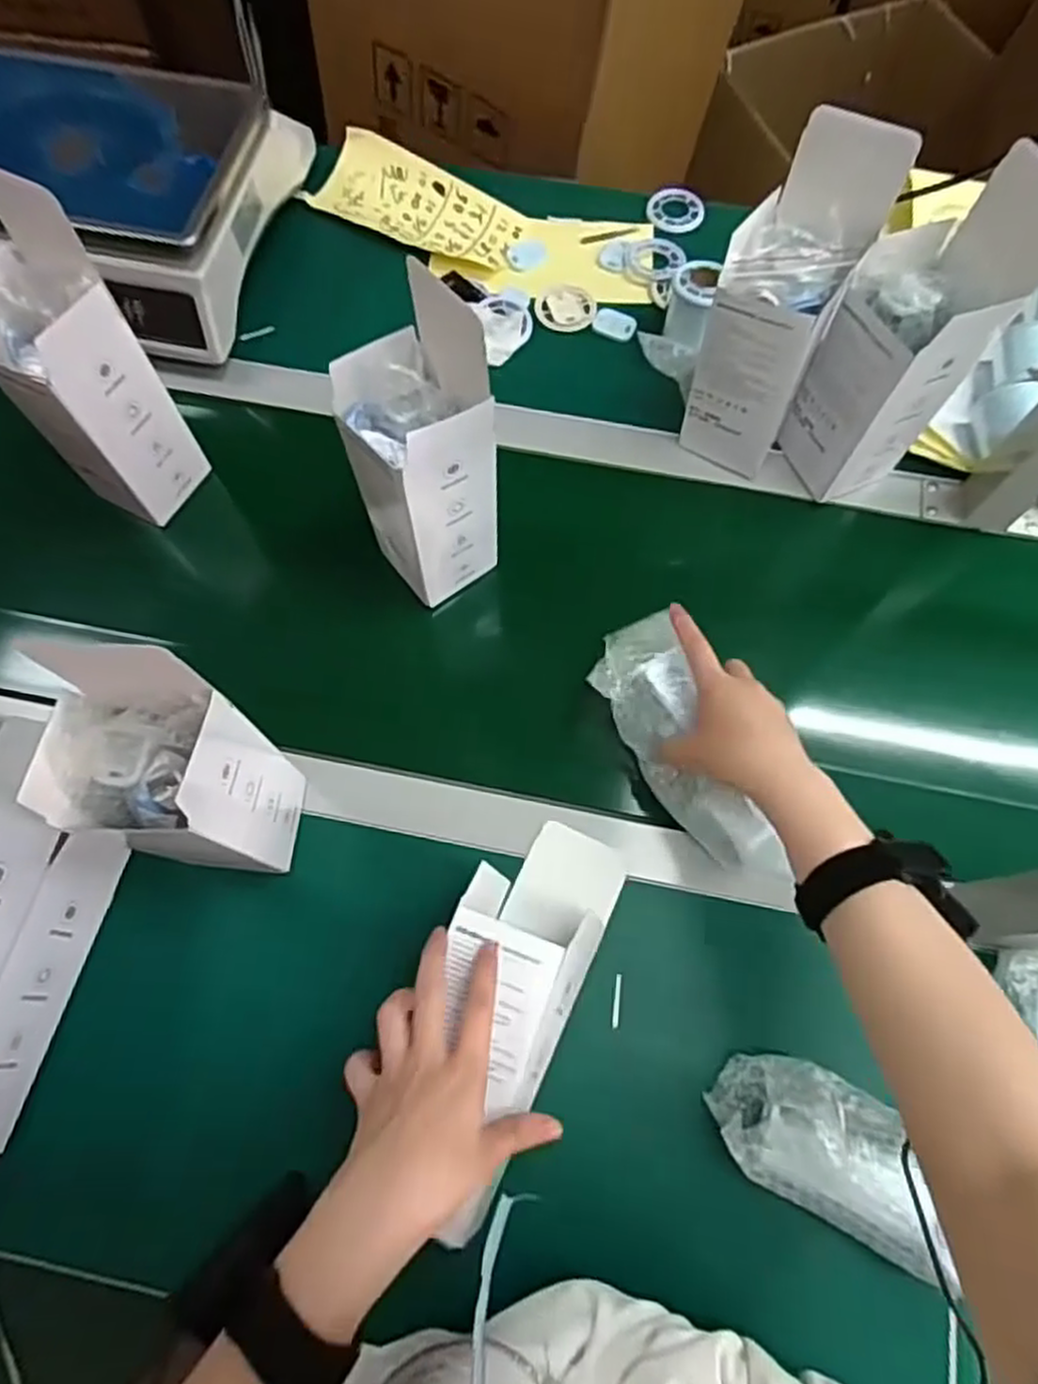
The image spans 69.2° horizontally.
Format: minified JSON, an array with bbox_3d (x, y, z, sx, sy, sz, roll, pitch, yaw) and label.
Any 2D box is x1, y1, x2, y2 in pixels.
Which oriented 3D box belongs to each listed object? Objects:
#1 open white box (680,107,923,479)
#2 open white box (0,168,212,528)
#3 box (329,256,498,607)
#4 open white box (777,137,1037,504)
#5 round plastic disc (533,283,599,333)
[{"bbox_3d":[0.188,-0.274,0.556,0.082,0.228,0.085,29,73,10],"label":"open white box"},{"bbox_3d":[-0.317,-0.228,0.538,0.079,0.232,0.080,29,73,10],"label":"open white box"},{"bbox_3d":[-0.068,-0.158,0.523,0.080,0.213,0.084,-28,72,-9],"label":"box"},{"bbox_3d":[0.277,-0.246,0.545,0.081,0.231,0.082,-24,72,-8],"label":"open white box"},{"bbox_3d":[0.045,-0.365,0.712,0.056,0.004,0.059,0,70,0],"label":"round plastic disc"}]

